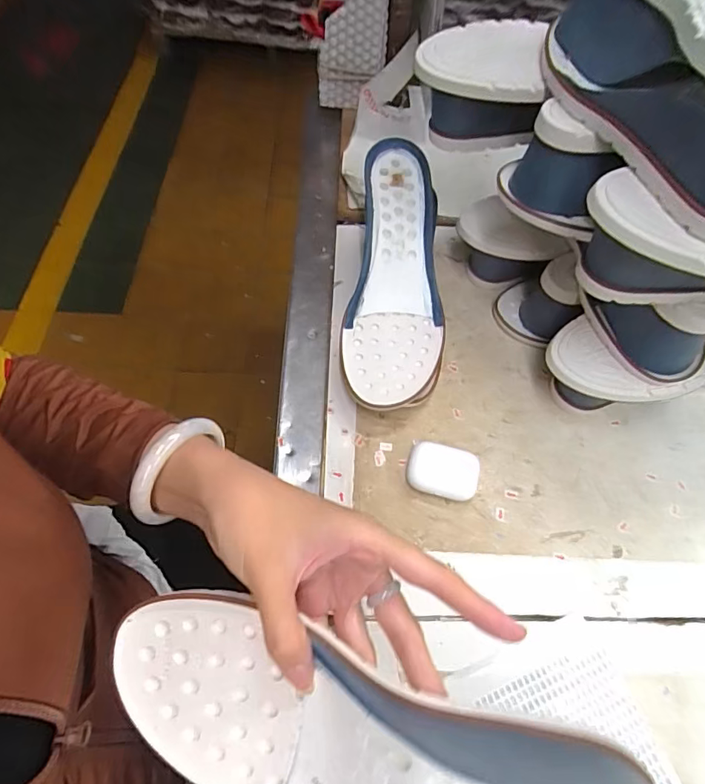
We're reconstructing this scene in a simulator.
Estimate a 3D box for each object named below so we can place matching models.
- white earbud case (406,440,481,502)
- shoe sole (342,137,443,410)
[{"bbox_3d":[0.077,0.069,0.405,0.058,0.021,0.042,11,59,3],"label":"white earbud case"},{"bbox_3d":[0.043,-0.112,0.448,0.090,0.036,0.256,4,84,-1],"label":"shoe sole"}]

